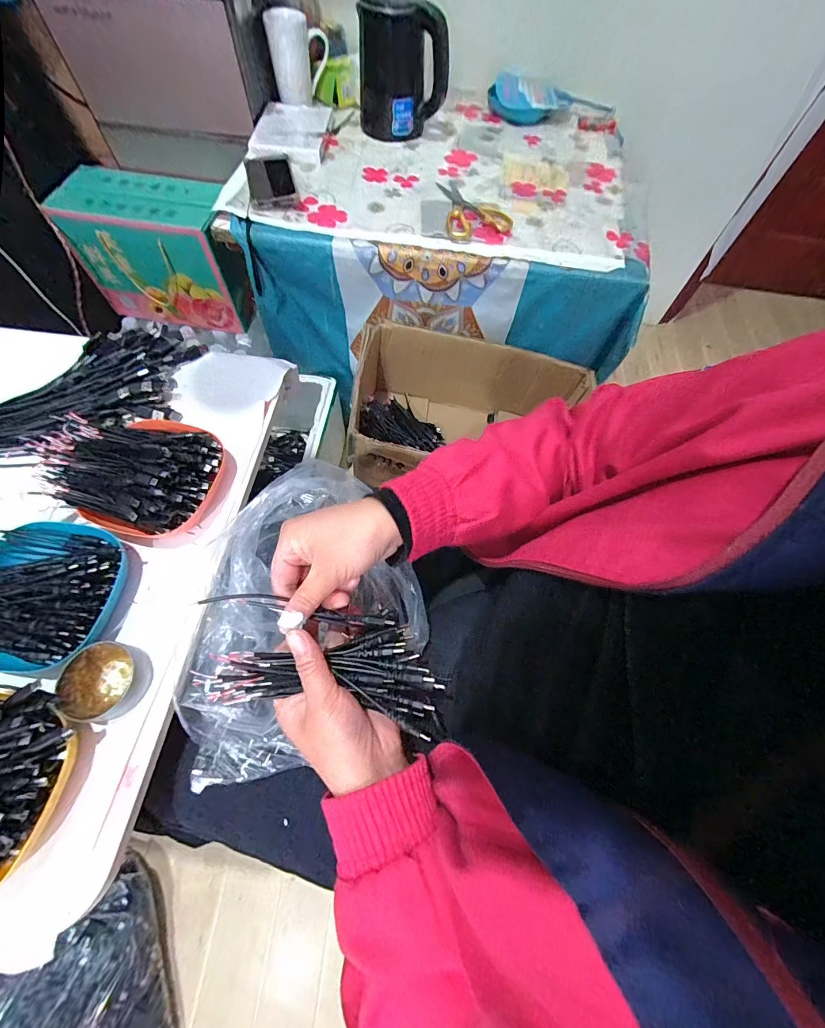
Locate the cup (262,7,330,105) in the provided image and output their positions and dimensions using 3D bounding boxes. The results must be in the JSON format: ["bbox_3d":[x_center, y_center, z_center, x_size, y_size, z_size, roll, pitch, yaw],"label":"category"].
[{"bbox_3d":[-0.219,-0.892,0.758,0.114,0.108,0.083,-16,67,-10],"label":"cup"}]

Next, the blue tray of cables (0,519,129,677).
[{"bbox_3d":[-0.359,0.070,0.365,0.157,0.046,0.135,13,65,3],"label":"blue tray of cables"}]

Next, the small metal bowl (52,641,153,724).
[{"bbox_3d":[-0.275,0.148,0.346,0.059,0.025,0.060,1,65,-3],"label":"small metal bowl"}]

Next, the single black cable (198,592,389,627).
[{"bbox_3d":[-0.088,0.077,0.310,0.148,0.005,0.016,14,65,-11],"label":"single black cable"}]

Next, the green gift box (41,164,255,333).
[{"bbox_3d":[-0.536,-0.576,0.871,0.340,0.241,0.154,9,65,1],"label":"green gift box"}]

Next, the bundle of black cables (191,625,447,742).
[{"bbox_3d":[-0.071,0.123,0.300,0.174,0.033,0.072,4,65,-4],"label":"bundle of black cables"}]

